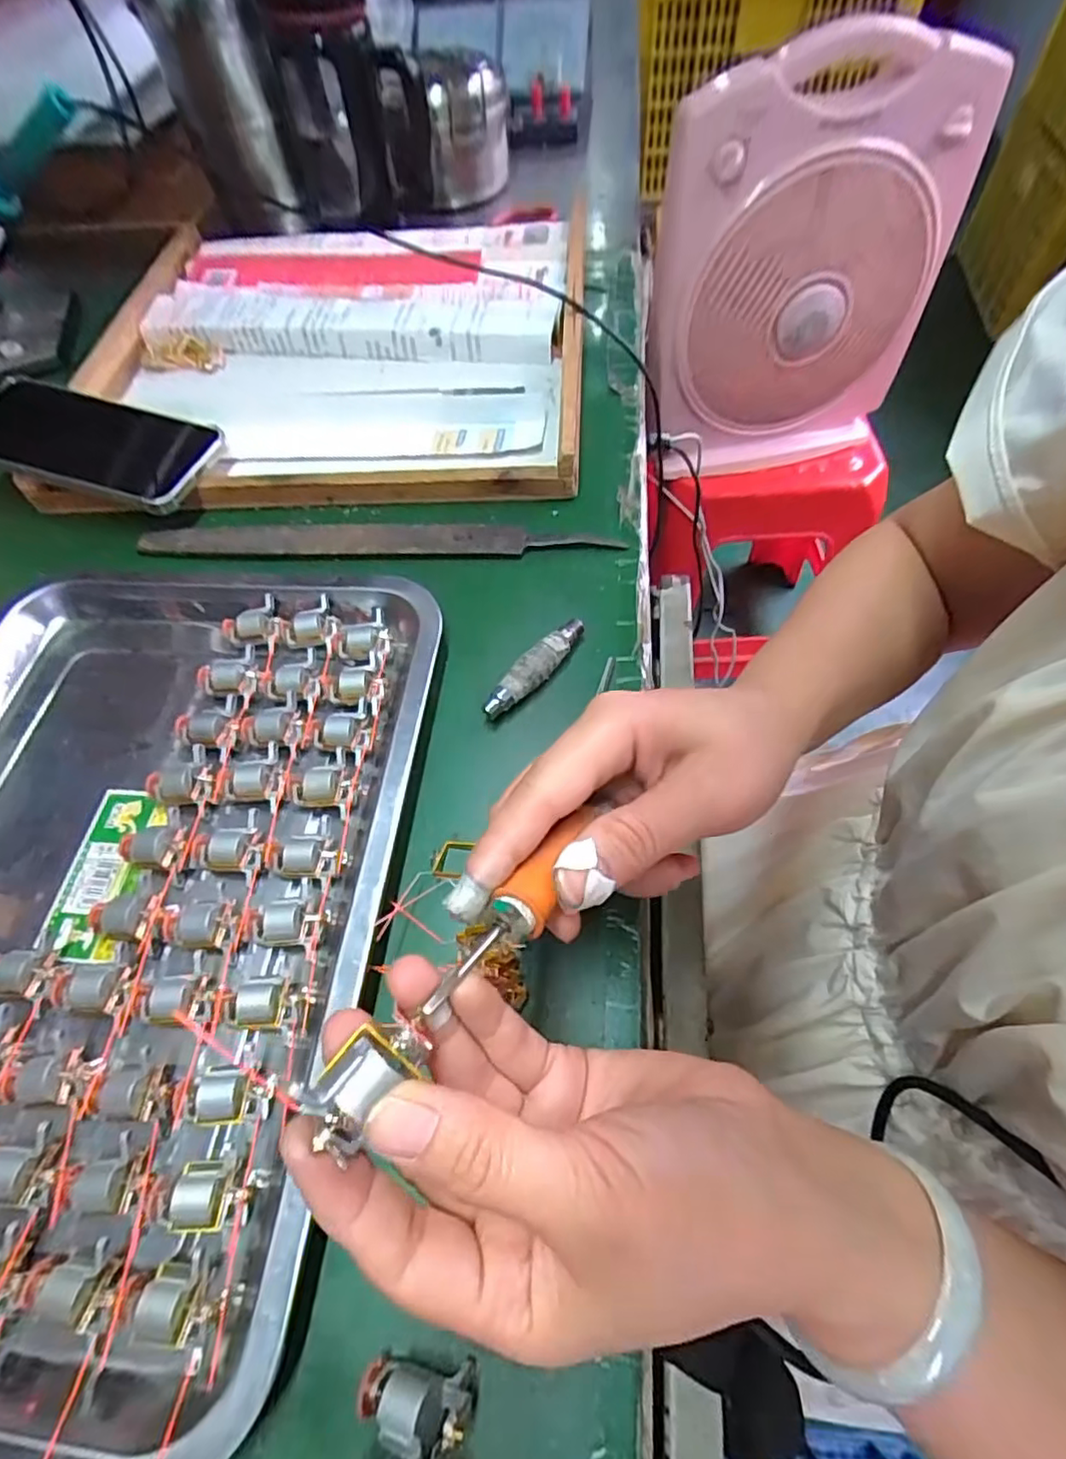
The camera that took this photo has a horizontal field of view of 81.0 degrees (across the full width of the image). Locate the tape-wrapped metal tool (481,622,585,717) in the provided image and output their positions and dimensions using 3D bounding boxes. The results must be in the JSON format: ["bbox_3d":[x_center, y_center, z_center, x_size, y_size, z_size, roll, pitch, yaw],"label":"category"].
[{"bbox_3d":[0.002,-0.032,0.319,0.013,0.014,0.071,36,67,21],"label":"tape-wrapped metal tool"}]

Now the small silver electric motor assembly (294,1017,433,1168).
[{"bbox_3d":[-0.040,0.082,0.148,0.029,0.013,0.017,-40,65,-19],"label":"small silver electric motor assembly"}]

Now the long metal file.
[{"bbox_3d":[-0.101,-0.118,0.381,0.294,0.006,0.027,2,59,4],"label":"long metal file"}]

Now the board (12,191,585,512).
[{"bbox_3d":[-0.157,-0.288,0.468,0.374,0.034,0.314,0,59,3],"label":"board"}]

